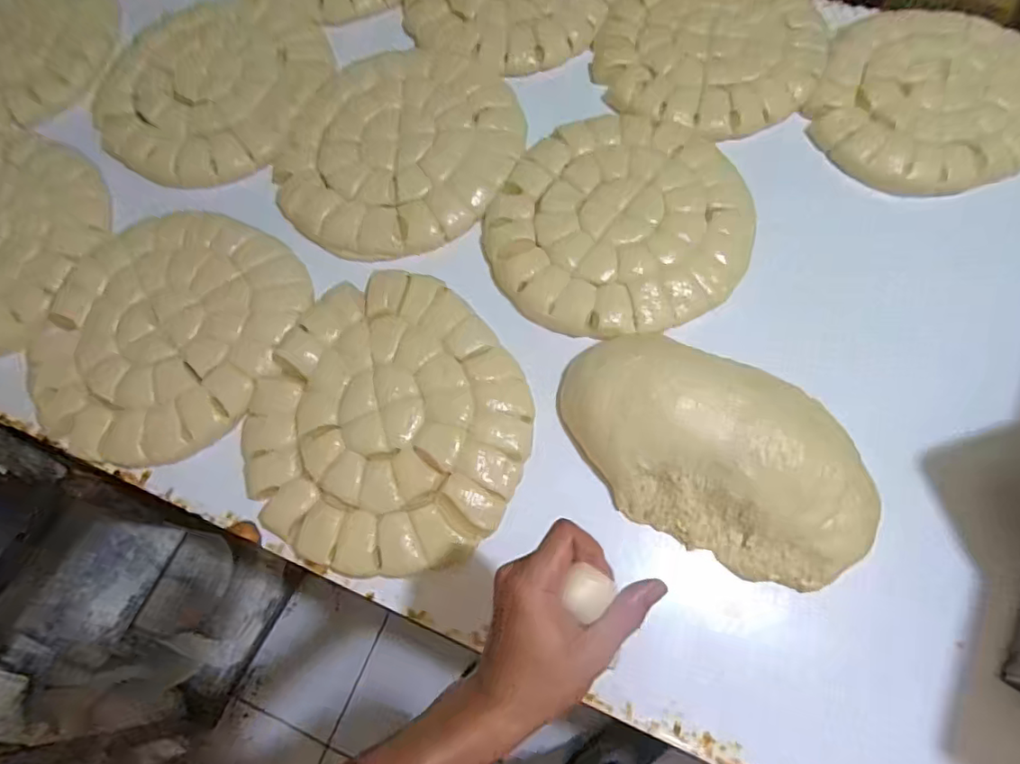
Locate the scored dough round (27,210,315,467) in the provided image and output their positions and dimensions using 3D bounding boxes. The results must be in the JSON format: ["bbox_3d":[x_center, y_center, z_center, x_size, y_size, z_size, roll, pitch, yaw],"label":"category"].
[{"bbox_3d":[-0.401,-0.056,0.657,0.263,0.034,0.306,26,74,8],"label":"scored dough round"}]

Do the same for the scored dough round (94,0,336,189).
[{"bbox_3d":[-0.405,-0.407,0.771,0.283,0.024,0.317,28,75,9],"label":"scored dough round"}]

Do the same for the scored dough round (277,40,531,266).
[{"bbox_3d":[-0.141,-0.303,0.740,0.276,0.023,0.329,25,74,8],"label":"scored dough round"}]

